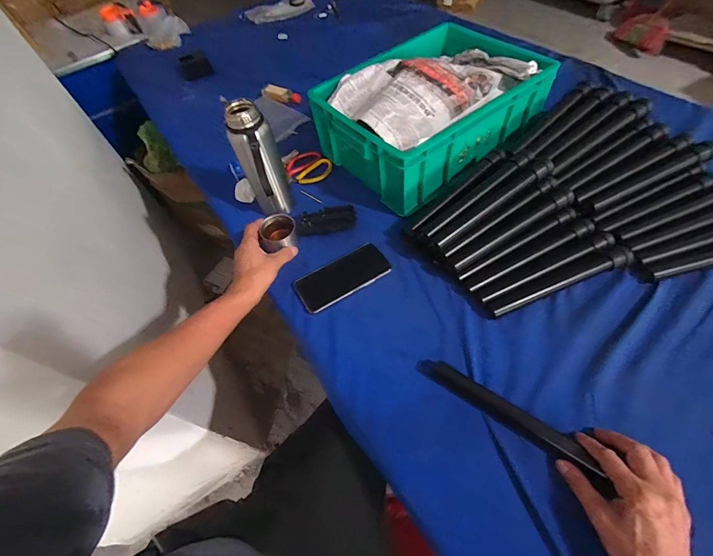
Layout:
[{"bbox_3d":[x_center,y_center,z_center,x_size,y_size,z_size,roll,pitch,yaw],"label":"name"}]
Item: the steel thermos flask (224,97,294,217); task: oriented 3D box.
[{"bbox_3d":[-0.174,-0.207,0.634,0.074,0.211,0.064,-22,57,-5],"label":"steel thermos flask"}]

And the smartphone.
[{"bbox_3d":[-0.025,-0.003,0.602,0.165,0.012,0.080,-28,57,-12],"label":"smartphone"}]

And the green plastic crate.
[{"bbox_3d":[0.163,-0.361,0.731,0.437,0.170,0.313,-39,60,-16],"label":"green plastic crate"}]

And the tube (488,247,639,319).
[{"bbox_3d":[0.316,0.004,0.527,0.235,0.033,0.030,-20,55,-6],"label":"tube"}]

